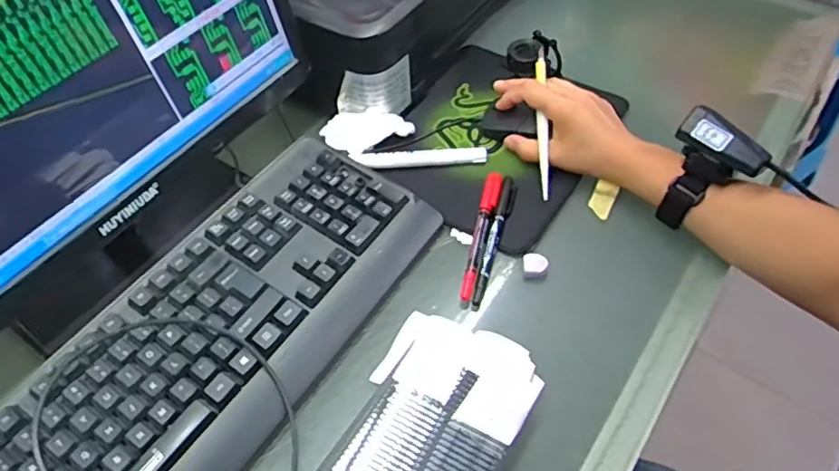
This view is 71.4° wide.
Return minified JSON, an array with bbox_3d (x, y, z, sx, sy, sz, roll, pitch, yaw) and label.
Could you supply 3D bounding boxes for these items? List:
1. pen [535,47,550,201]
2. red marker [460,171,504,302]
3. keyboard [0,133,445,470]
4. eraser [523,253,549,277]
[{"bbox_3d":[0.120,-0.109,0.567,0.010,0.010,0.154,0,84,2],"label":"pen"},{"bbox_3d":[0.056,-0.004,0.523,0.016,0.013,0.143,11,53,10],"label":"red marker"},{"bbox_3d":[-0.164,0.091,0.448,0.155,0.051,0.435,27,57,22],"label":"keyboard"},{"bbox_3d":[0.101,0.025,0.504,0.021,0.008,0.020,0,52,2],"label":"eraser"}]

